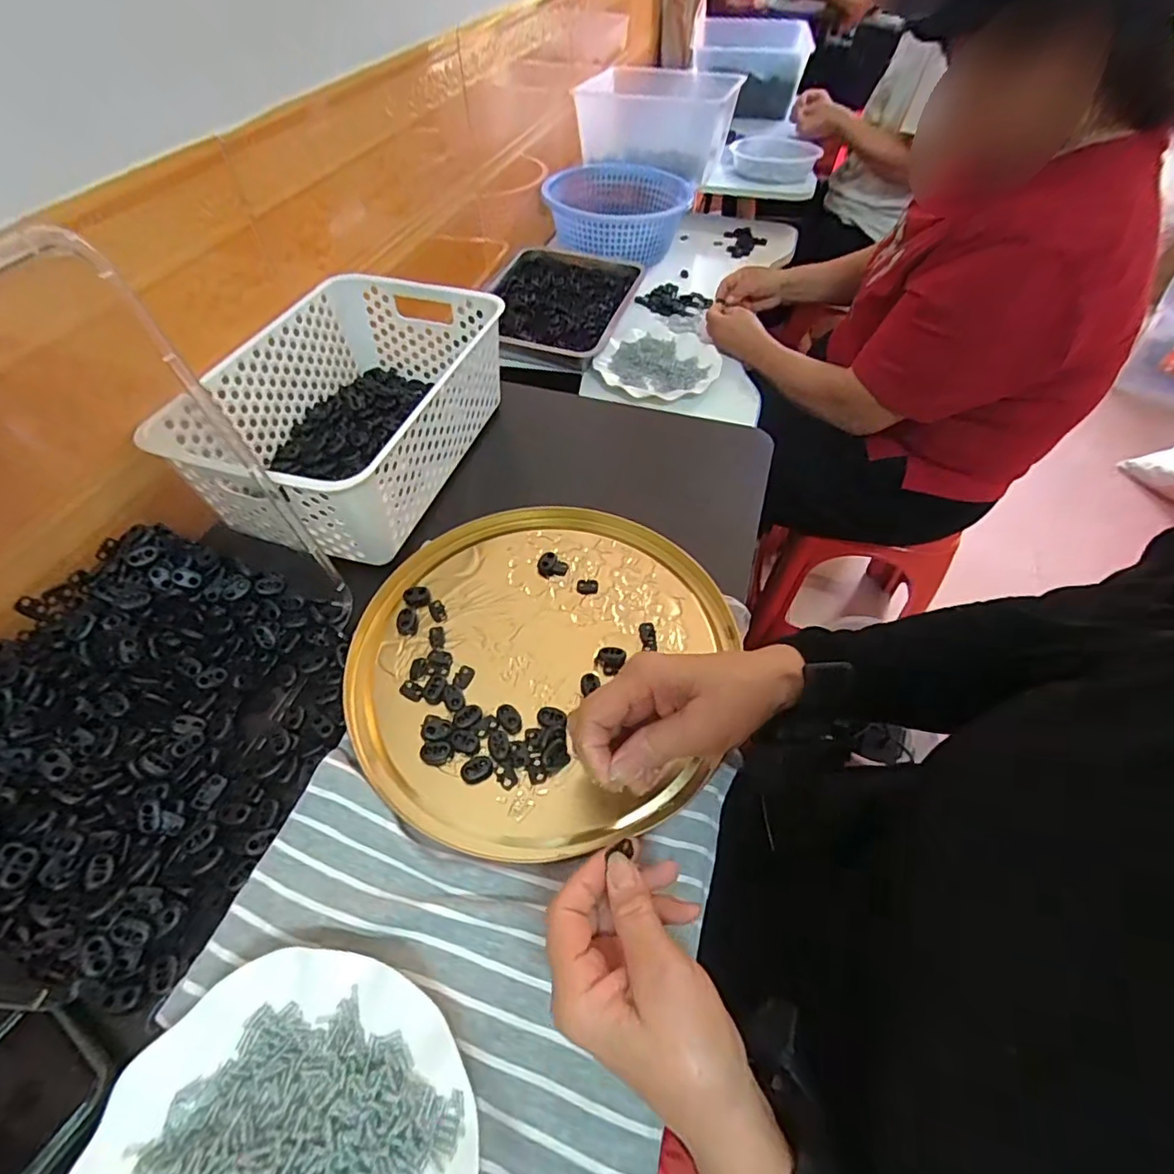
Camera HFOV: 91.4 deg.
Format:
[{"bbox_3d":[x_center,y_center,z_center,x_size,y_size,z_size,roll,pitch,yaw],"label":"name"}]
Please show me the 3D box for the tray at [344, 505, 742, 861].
[{"bbox_3d":[-0.039,0.048,0.445,0.273,0.013,0.287,2,53,-3],"label":"tray"}]

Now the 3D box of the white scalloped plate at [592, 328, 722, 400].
[{"bbox_3d":[0.112,-0.348,0.884,0.176,0.033,0.187,0,53,0],"label":"white scalloped plate"}]

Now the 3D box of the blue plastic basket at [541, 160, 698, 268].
[{"bbox_3d":[0.057,-0.733,1.102,0.266,0.086,0.292,2,53,-3],"label":"blue plastic basket"}]

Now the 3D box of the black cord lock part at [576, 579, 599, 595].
[{"bbox_3d":[0.000,0.000,0.488,0.018,0.004,0.016,3,53,-2],"label":"black cord lock part"}]

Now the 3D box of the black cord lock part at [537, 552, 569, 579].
[{"bbox_3d":[-0.030,-0.018,0.498,0.026,0.005,0.025,14,54,9],"label":"black cord lock part"}]

